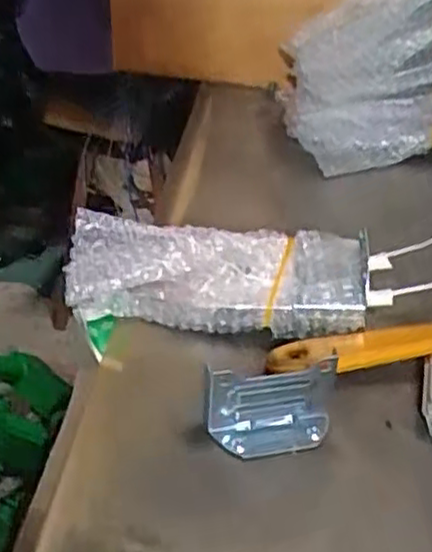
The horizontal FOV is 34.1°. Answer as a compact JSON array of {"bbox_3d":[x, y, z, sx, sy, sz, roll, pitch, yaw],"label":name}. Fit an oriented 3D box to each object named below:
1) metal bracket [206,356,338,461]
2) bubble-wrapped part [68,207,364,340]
[{"bbox_3d":[0.026,0.057,0.309,0.058,0.032,0.023,-4,40,-9],"label":"metal bracket"},{"bbox_3d":[0.001,-0.005,0.370,0.154,0.043,0.063,6,39,3],"label":"bubble-wrapped part"}]

